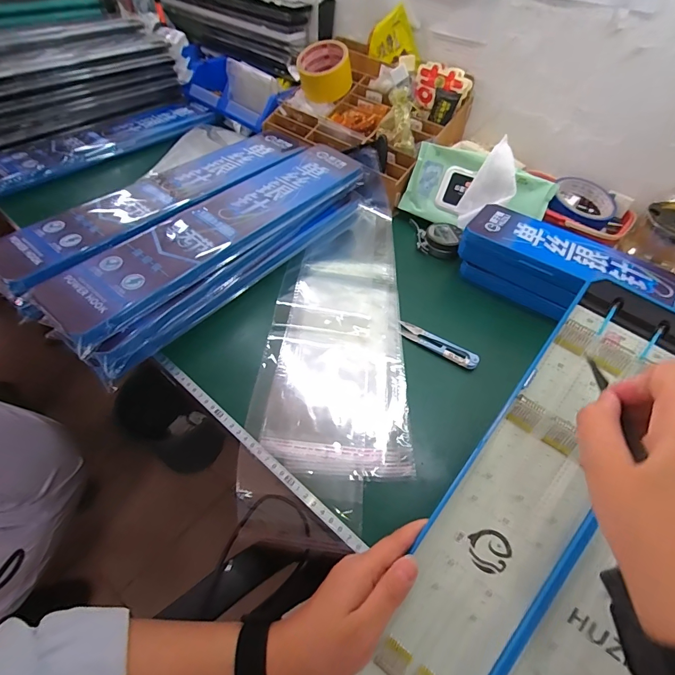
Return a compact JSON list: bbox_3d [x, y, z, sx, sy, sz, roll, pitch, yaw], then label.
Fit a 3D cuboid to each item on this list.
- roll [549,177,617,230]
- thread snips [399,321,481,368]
[{"bbox_3d":[0.354,-0.198,0.548,0.084,0.022,0.092,2,51,-3],"label":"roll"},{"bbox_3d":[0.116,0.007,0.442,0.096,0.008,0.023,31,55,19],"label":"thread snips"}]

